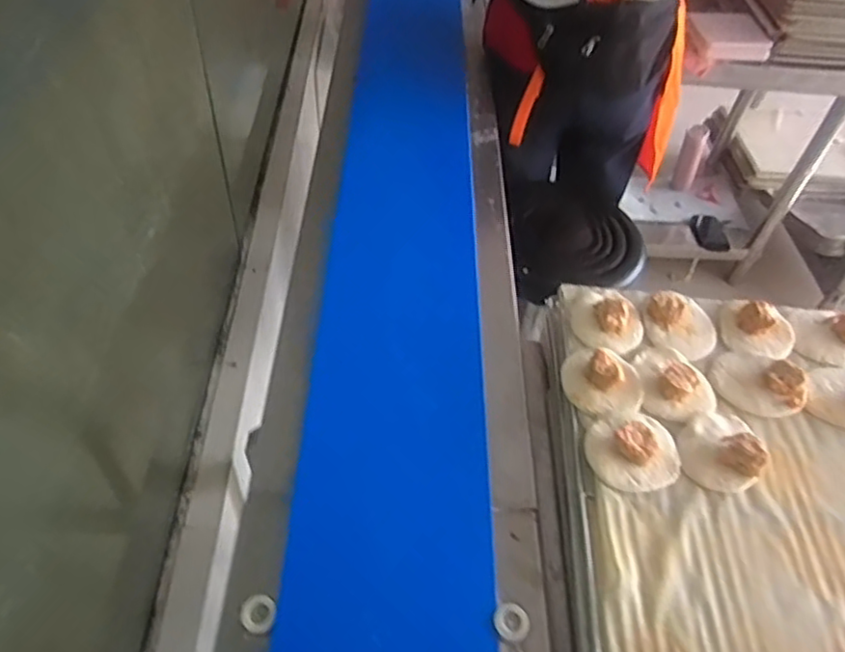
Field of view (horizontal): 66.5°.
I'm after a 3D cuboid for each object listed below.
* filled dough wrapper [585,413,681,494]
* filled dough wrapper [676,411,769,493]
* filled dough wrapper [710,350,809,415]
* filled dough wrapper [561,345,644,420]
[{"bbox_3d":[0.226,0.128,0.680,0.097,0.029,0.087,-8,51,-12],"label":"filled dough wrapper"},{"bbox_3d":[0.318,0.126,0.691,0.079,0.034,0.094,5,50,-1],"label":"filled dough wrapper"},{"bbox_3d":[0.399,0.063,0.760,0.093,0.033,0.104,-34,60,-29],"label":"filled dough wrapper"},{"bbox_3d":[0.210,0.058,0.742,0.088,0.040,0.096,3,50,-3],"label":"filled dough wrapper"}]

